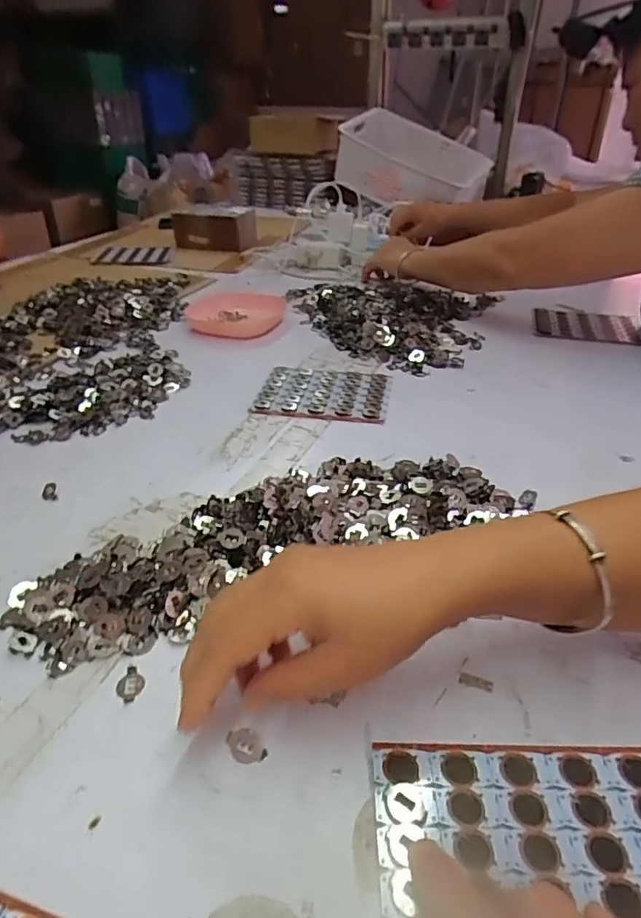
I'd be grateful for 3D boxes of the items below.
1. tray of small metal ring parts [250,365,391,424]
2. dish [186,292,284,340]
[{"bbox_3d":[0.005,-0.078,0.641,0.145,0.007,0.120,7,34,10],"label":"tray of small metal ring parts"},{"bbox_3d":[-0.135,-0.222,0.841,0.150,0.021,0.127,4,34,6],"label":"dish"}]

